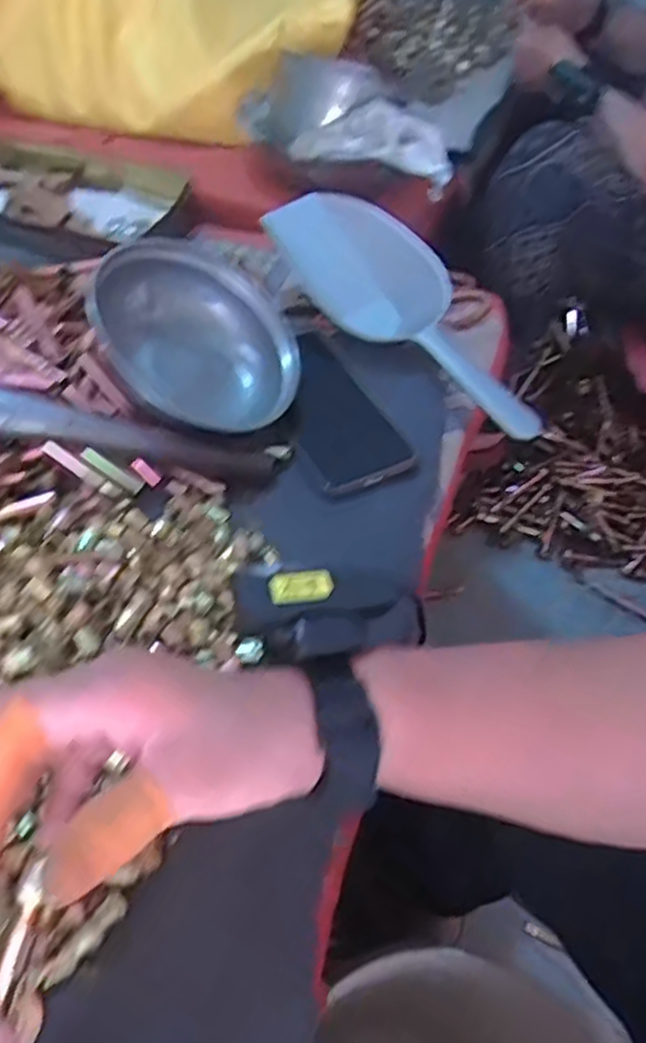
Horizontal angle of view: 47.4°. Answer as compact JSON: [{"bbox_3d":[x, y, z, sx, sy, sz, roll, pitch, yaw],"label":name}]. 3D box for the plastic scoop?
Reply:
[{"bbox_3d":[0.070,-0.174,0.603,0.067,0.073,0.307,-27,59,-28],"label":"plastic scoop"}]

